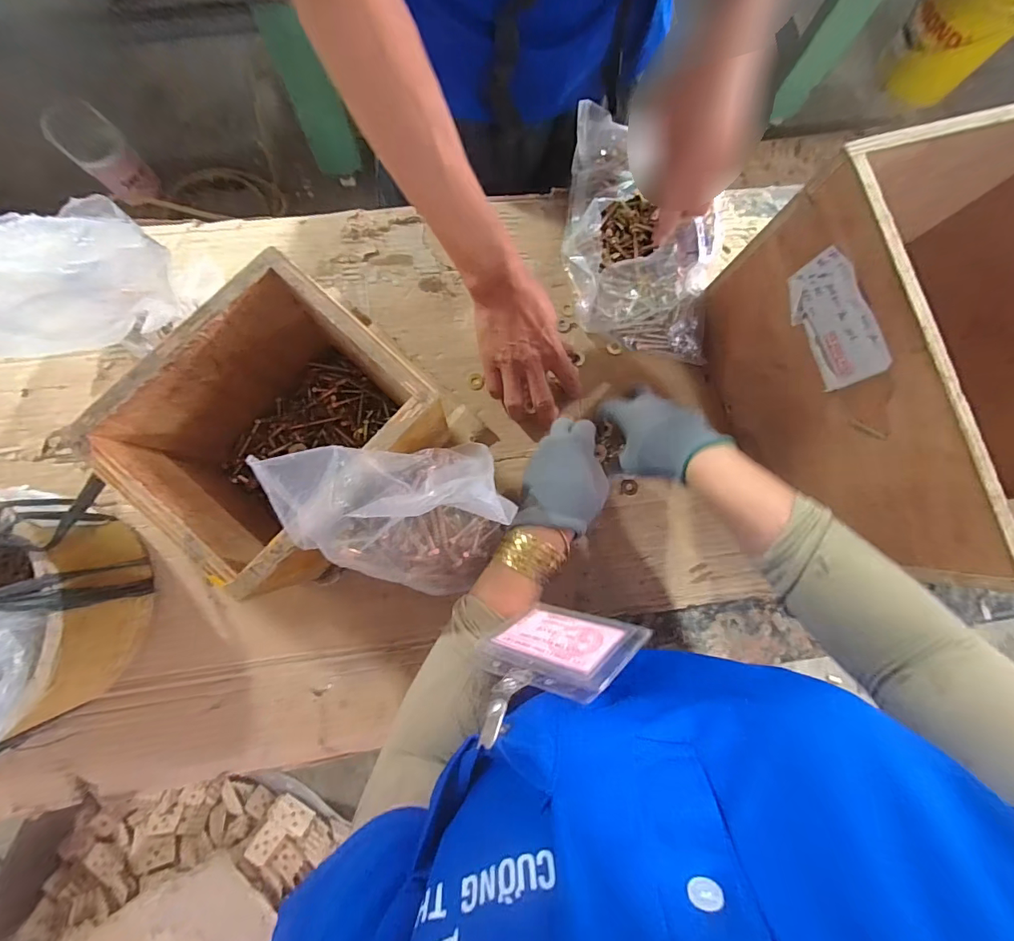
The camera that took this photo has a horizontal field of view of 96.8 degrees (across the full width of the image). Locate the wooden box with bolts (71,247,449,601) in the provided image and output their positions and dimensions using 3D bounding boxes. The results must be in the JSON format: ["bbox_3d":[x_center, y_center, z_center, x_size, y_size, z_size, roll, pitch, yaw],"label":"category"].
[{"bbox_3d":[-0.188,-0.031,0.405,0.173,0.154,0.200,42,82,2],"label":"wooden box with bolts"}]

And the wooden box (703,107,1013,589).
[{"bbox_3d":[0.400,-0.099,0.416,0.278,0.217,0.310,-16,84,-6],"label":"wooden box"}]

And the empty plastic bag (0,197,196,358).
[{"bbox_3d":[-0.359,-0.147,0.312,0.194,0.136,0.112,-7,83,-5],"label":"empty plastic bag"}]

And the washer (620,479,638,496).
[{"bbox_3d":[0.139,0.020,0.515,0.019,0.005,0.019,0,82,-4],"label":"washer"}]

